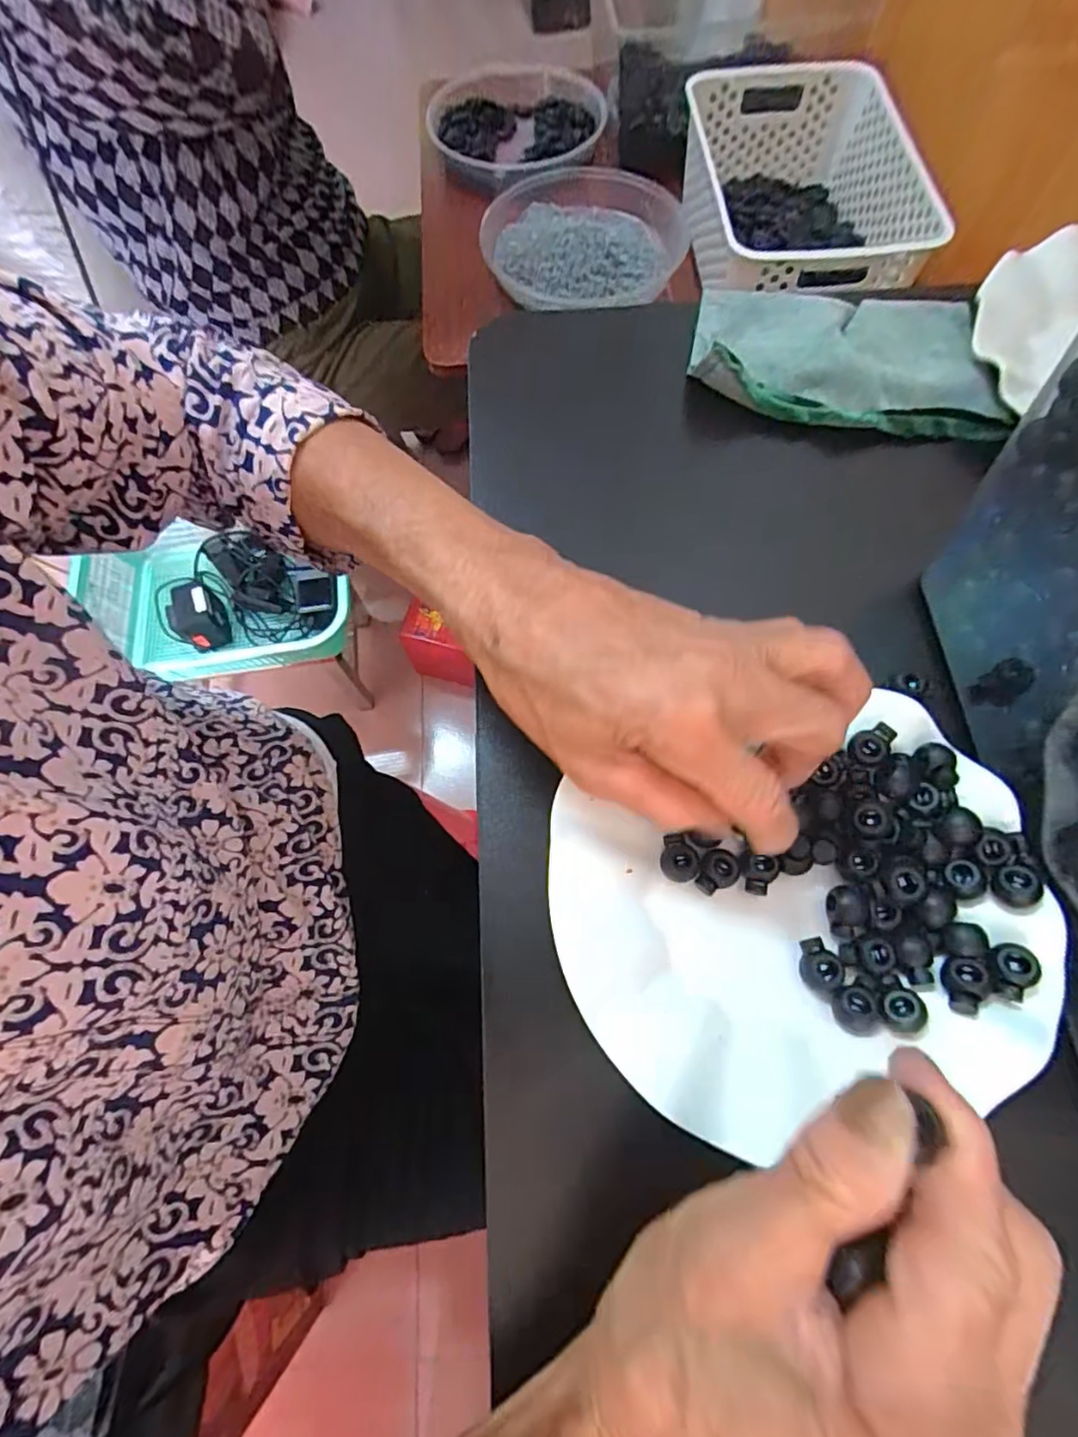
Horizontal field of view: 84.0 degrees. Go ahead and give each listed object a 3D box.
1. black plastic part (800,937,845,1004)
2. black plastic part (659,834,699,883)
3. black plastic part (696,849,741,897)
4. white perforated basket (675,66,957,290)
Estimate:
[{"bbox_3d":[0.108,0.097,0.230,0.013,0.010,0.022,-11,68,-3],"label":"black plastic part"},{"bbox_3d":[0.058,0.058,0.246,0.015,0.008,0.018,9,69,5],"label":"black plastic part"},{"bbox_3d":[0.073,0.063,0.245,0.015,0.009,0.019,41,75,16],"label":"black plastic part"},{"bbox_3d":[0.260,-0.522,0.604,0.194,0.107,0.284,-4,68,0],"label":"white perforated basket"}]

